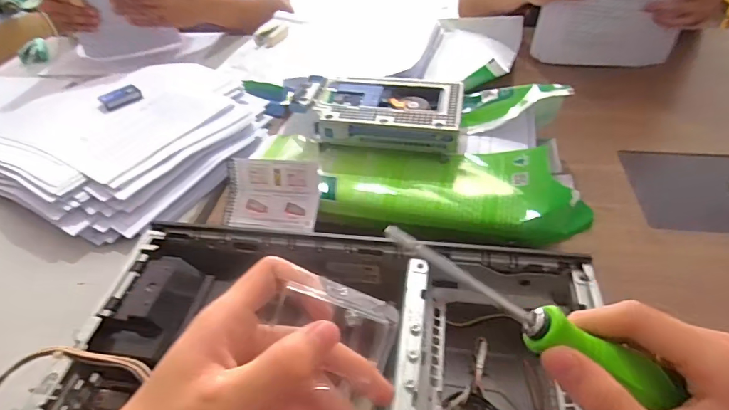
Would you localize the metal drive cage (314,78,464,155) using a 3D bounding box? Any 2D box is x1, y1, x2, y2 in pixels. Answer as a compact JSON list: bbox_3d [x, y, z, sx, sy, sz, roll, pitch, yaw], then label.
[{"bbox_3d":[0.031,-0.114,0.547,0.167,0.033,0.115,4,42,10],"label":"metal drive cage"}]

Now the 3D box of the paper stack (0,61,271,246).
[{"bbox_3d":[-0.321,-0.104,0.632,0.323,0.059,0.324,22,47,27],"label":"paper stack"}]

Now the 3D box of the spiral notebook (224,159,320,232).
[{"bbox_3d":[-0.100,-0.011,0.489,0.104,0.012,0.074,3,84,15],"label":"spiral notebook"}]

